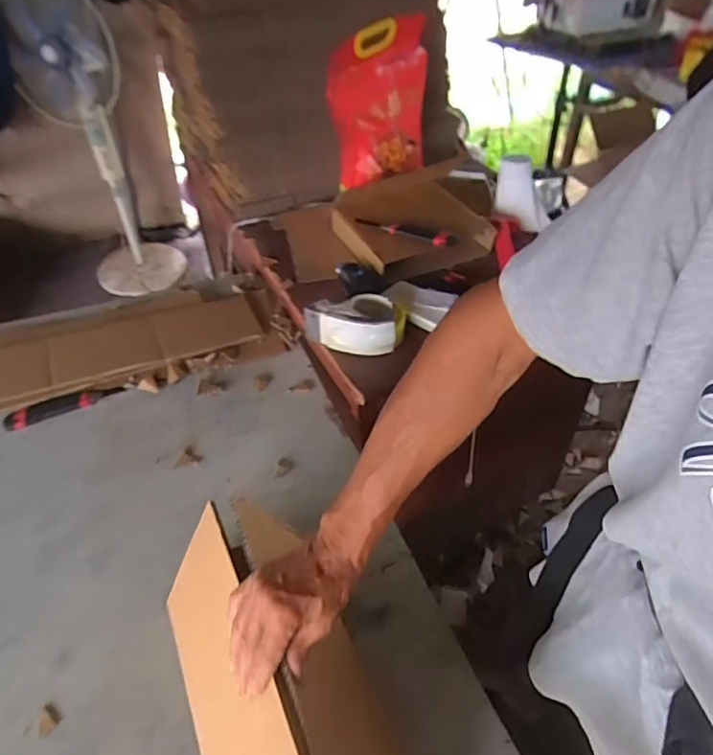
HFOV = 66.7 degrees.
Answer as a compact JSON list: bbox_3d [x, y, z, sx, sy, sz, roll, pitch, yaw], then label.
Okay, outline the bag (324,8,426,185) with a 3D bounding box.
[{"bbox_3d":[0.065,-0.625,1.263,0.251,0.340,0.080,-30,55,-14],"label":"bag"}]

